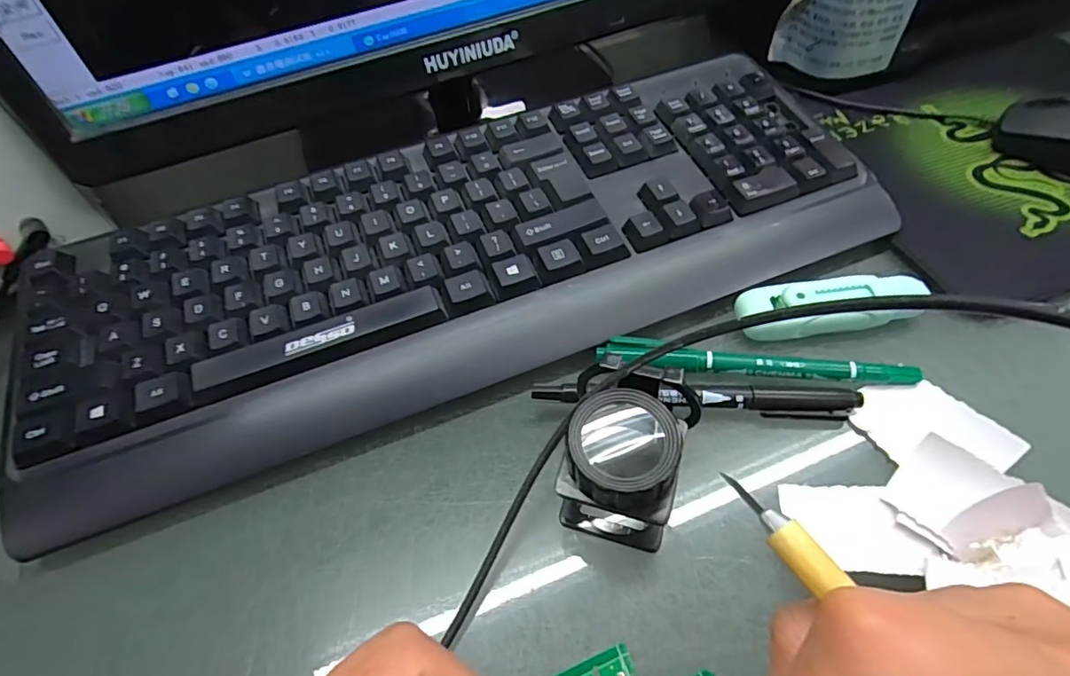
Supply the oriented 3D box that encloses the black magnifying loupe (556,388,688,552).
[{"bbox_3d":[0.032,0.049,0.198,0.039,0.058,0.037,15,56,16],"label":"black magnifying loupe"}]

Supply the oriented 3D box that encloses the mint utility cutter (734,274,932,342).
[{"bbox_3d":[0.143,-0.018,0.257,0.088,0.010,0.024,-7,53,0],"label":"mint utility cutter"}]

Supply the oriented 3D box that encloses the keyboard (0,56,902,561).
[{"bbox_3d":[-0.036,-0.048,0.288,0.425,0.045,0.156,-20,54,-9],"label":"keyboard"}]

